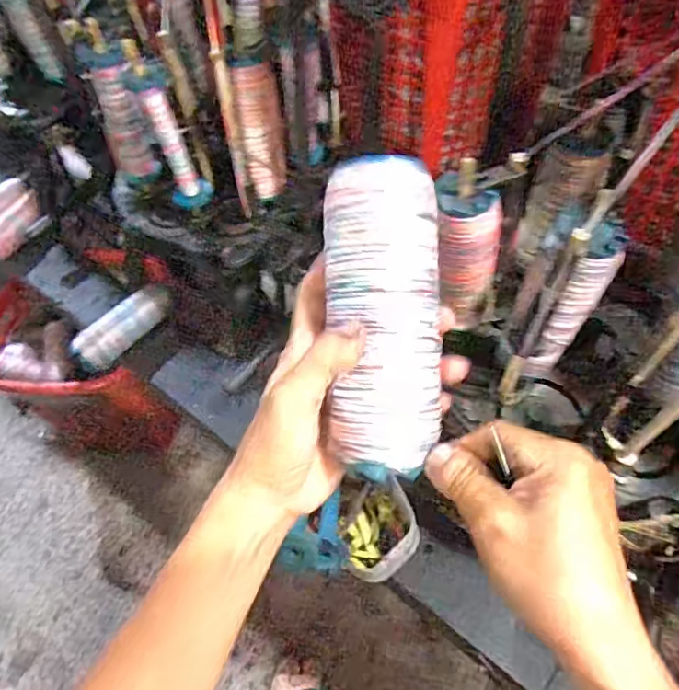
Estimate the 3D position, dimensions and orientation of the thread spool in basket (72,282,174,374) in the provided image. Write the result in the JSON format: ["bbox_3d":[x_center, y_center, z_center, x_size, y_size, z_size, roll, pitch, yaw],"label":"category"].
[{"bbox_3d":[-0.304,-0.026,0.786,0.050,0.044,0.150,34,63,25],"label":"thread spool in basket"}]

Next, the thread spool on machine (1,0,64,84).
[{"bbox_3d":[-0.431,-0.440,0.768,0.032,0.152,0.023,-26,56,-14],"label":"thread spool on machine"}]

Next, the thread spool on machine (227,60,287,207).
[{"bbox_3d":[-0.082,-0.222,0.581,0.043,0.134,0.045,-2,54,3],"label":"thread spool on machine"}]

